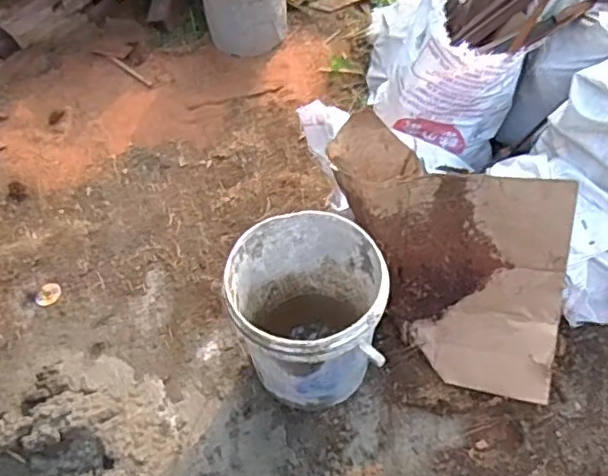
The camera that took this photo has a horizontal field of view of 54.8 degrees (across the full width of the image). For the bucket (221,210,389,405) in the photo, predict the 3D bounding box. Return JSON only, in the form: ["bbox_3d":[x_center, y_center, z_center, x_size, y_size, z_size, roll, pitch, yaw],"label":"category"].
[{"bbox_3d":[-0.001,0.152,1.241,0.296,0.315,0.311,-2,60,3],"label":"bucket"}]

